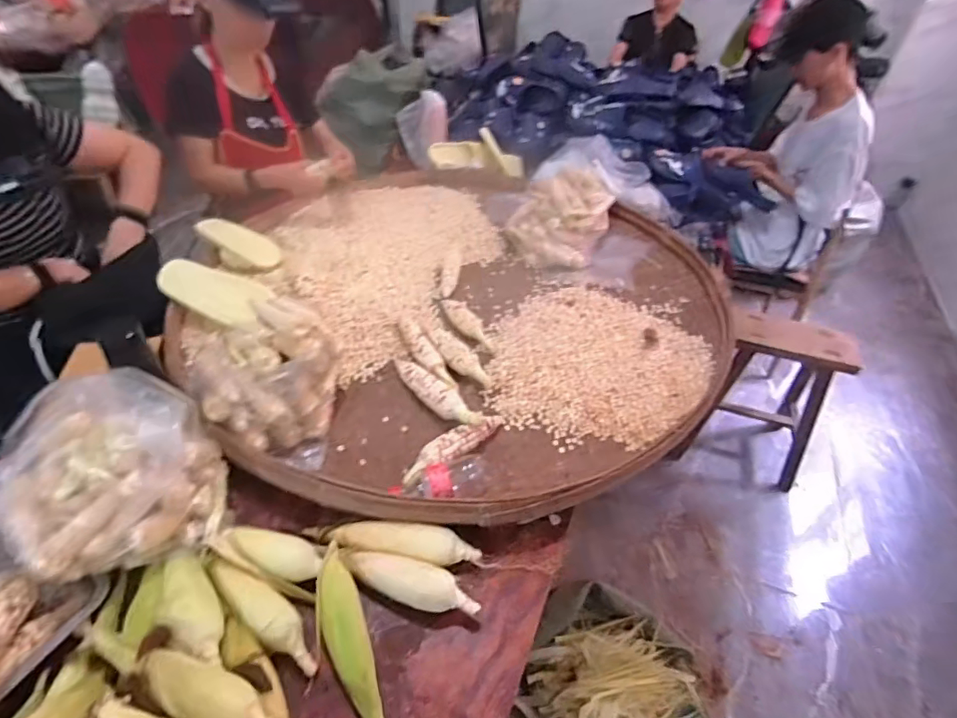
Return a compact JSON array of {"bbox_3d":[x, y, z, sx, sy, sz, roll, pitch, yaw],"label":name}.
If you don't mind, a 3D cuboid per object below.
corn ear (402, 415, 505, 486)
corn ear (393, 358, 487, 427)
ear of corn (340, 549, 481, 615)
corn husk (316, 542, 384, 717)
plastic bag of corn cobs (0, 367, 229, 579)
[{"bbox_3d":[-0.038,0.148,0.908,0.229,0.047,0.049,-32,55,-33],"label":"corn ear"},{"bbox_3d":[-0.084,0.061,0.995,0.052,0.049,0.243,-33,56,-33],"label":"corn ear"},{"bbox_3d":[-0.099,0.318,0.744,0.207,0.052,0.056,13,44,8],"label":"ear of corn"},{"bbox_3d":[-0.168,0.367,0.669,0.065,0.041,0.276,-12,47,-18],"label":"corn husk"},{"bbox_3d":[-0.510,0.149,0.736,0.255,0.153,0.250,-19,49,-24],"label":"plastic bag of corn cobs"}]

